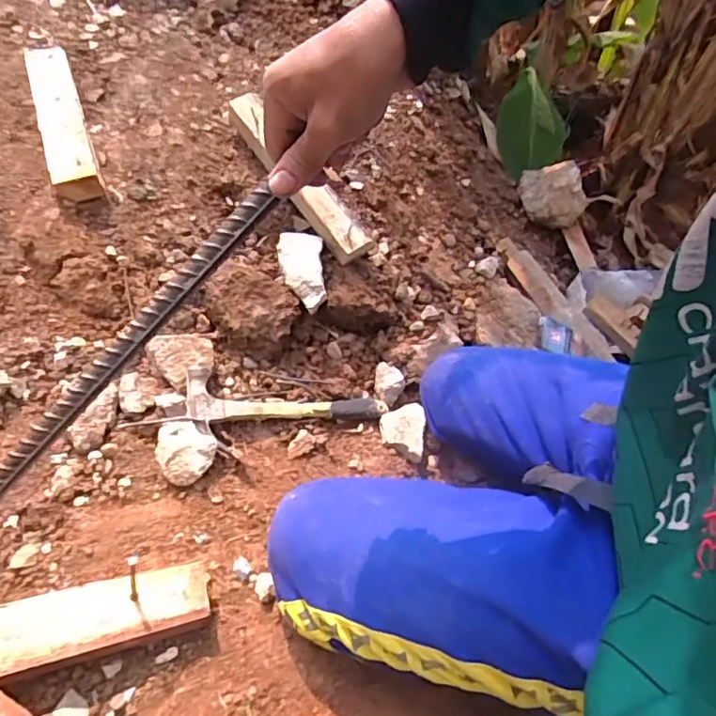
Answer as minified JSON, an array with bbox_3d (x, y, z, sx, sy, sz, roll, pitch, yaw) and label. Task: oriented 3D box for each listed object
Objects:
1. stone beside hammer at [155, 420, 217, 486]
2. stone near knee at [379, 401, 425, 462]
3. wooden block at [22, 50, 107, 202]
[{"bbox_3d":[-0.201,0.111,0.658,0.068,0.038,0.073,-14,50,-20],"label":"stone beside hammer"},{"bbox_3d":[0.063,0.102,0.803,0.060,0.021,0.082,7,46,-1],"label":"stone near knee"},{"bbox_3d":[-0.431,-0.352,0.812,0.064,0.041,0.299,-15,66,-21],"label":"wooden block"}]

